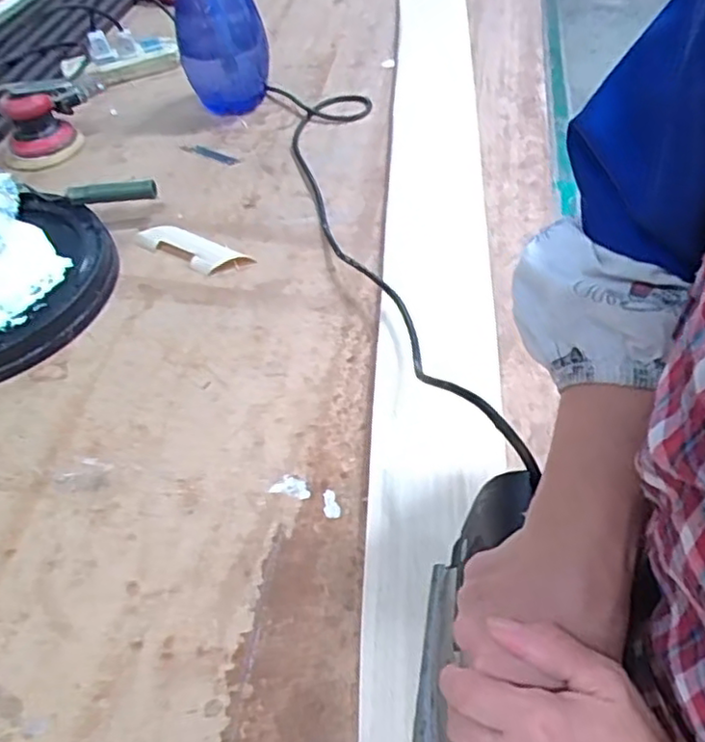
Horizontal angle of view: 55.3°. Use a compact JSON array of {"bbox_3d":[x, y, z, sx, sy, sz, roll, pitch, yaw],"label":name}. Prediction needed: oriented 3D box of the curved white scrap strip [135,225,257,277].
[{"bbox_3d":[-0.197,-0.148,0.813,0.162,0.013,0.046,24,55,25],"label":"curved white scrap strip"}]

